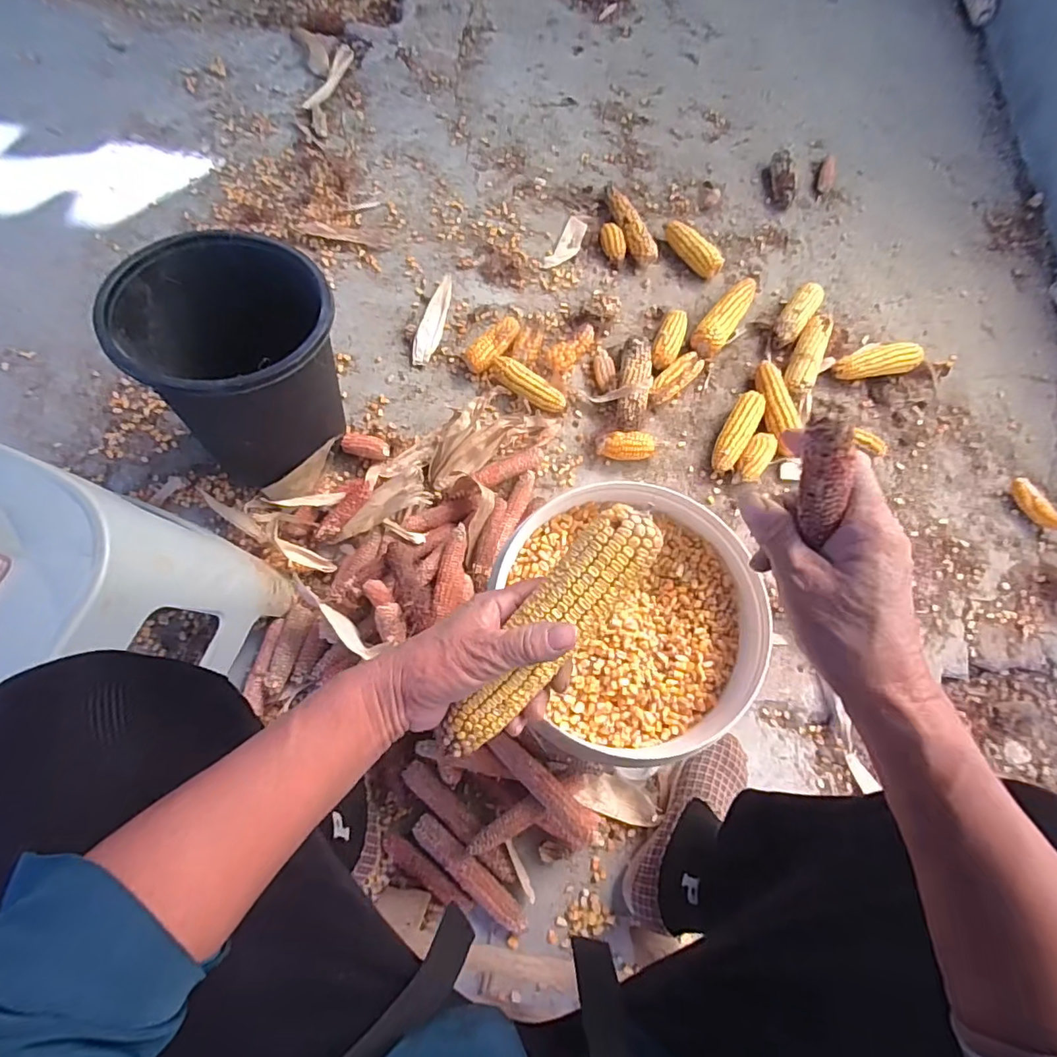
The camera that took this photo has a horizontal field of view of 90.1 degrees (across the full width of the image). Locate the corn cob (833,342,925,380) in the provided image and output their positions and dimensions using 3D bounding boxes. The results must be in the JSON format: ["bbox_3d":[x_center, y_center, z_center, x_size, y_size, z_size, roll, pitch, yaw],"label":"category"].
[{"bbox_3d":[0.585,-0.281,0.886,0.149,0.041,0.060,-12,71,-7],"label":"corn cob"}]

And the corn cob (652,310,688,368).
[{"bbox_3d":[0.234,-0.313,0.880,0.044,0.046,0.128,22,70,5],"label":"corn cob"}]

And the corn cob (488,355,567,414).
[{"bbox_3d":[-0.002,-0.220,0.828,0.136,0.044,0.039,36,72,10],"label":"corn cob"}]

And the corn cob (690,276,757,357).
[{"bbox_3d":[0.336,-0.360,0.901,0.052,0.053,0.184,34,72,9],"label":"corn cob"}]

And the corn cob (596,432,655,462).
[{"bbox_3d":[0.147,-0.121,0.802,0.080,0.042,0.037,2,70,-2],"label":"corn cob"}]

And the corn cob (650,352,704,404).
[{"bbox_3d":[0.237,-0.242,0.856,0.039,0.040,0.125,44,74,12],"label":"corn cob"}]

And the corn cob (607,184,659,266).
[{"bbox_3d":[0.182,-0.556,0.963,0.045,0.043,0.194,-15,71,-8],"label":"corn cob"}]

